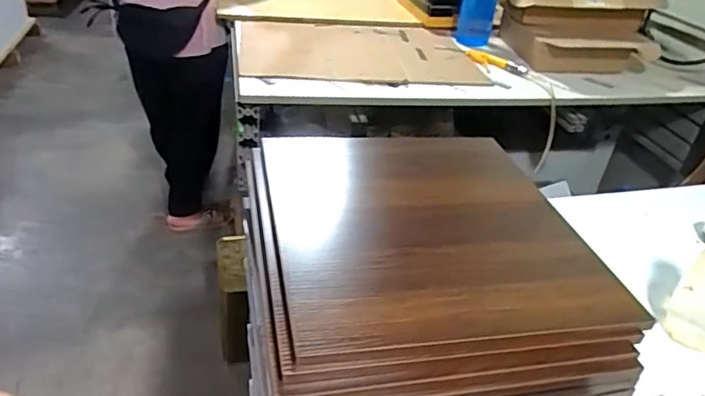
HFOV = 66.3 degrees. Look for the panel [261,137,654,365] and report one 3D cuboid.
[{"bbox_3d":[0.078,0.025,0.620,0.330,0.024,0.361,-3,34,-13],"label":"panel"}]

